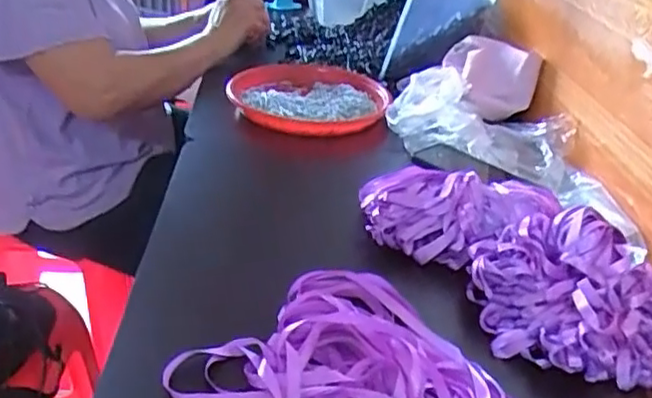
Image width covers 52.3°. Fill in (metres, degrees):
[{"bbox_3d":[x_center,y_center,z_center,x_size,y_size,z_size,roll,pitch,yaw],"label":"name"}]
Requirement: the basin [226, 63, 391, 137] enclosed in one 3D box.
[{"bbox_3d":[-0.023,-0.155,1.003,0.227,0.038,0.226,4,28,-2],"label":"basin"}]

